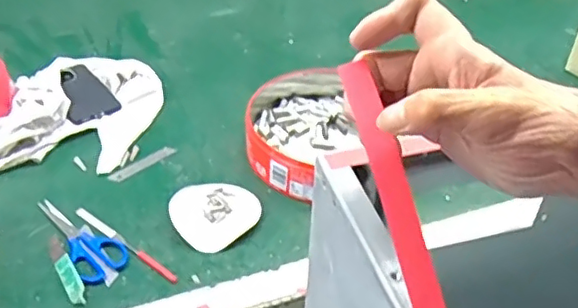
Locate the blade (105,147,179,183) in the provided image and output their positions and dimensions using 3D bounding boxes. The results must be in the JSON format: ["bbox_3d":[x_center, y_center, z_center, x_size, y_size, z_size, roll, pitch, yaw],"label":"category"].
[{"bbox_3d":[-0.207,0.014,0.855,0.101,0.009,0.021,-28,48,-32],"label":"blade"}]

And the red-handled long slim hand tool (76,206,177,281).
[{"bbox_3d":[-0.200,0.109,0.732,0.176,0.006,0.012,27,45,27],"label":"red-handled long slim hand tool"}]

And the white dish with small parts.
[{"bbox_3d":[-0.096,0.074,0.775,0.099,0.021,0.112,30,47,30],"label":"white dish with small parts"}]

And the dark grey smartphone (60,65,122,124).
[{"bbox_3d":[-0.323,-0.099,0.960,0.074,0.014,0.155,-16,43,-22],"label":"dark grey smartphone"}]

